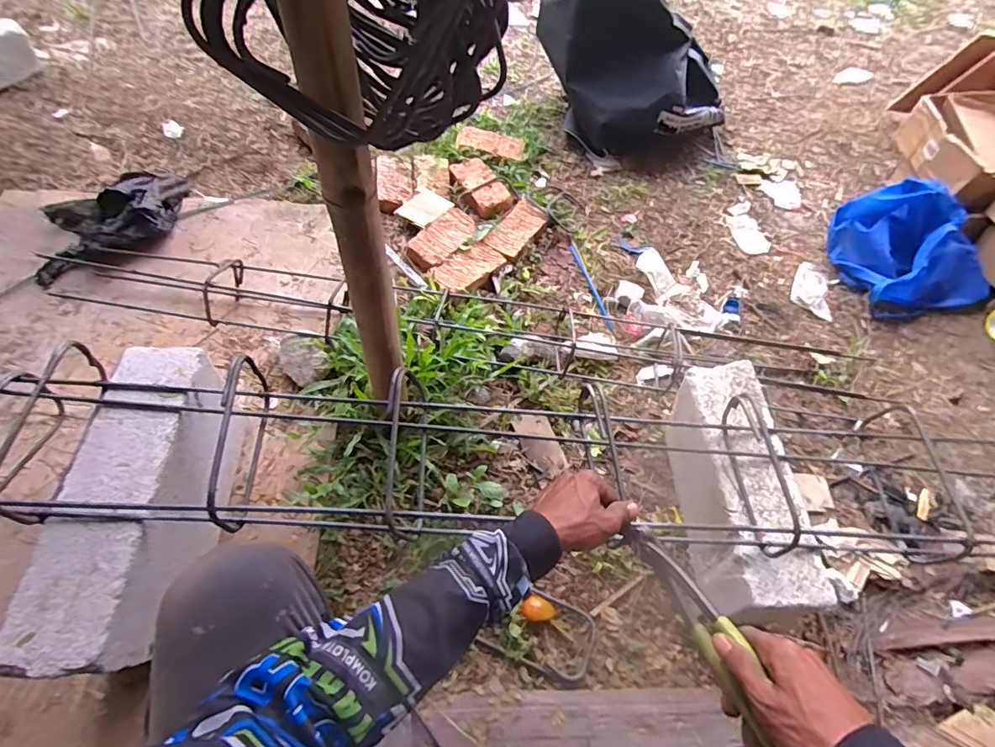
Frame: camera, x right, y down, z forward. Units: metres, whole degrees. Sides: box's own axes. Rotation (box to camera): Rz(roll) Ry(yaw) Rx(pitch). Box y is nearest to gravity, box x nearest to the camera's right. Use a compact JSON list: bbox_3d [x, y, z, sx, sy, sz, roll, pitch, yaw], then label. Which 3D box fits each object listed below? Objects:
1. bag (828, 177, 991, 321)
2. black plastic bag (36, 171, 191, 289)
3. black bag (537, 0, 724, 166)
[{"bbox_3d":[0.909,-0.281,1.055,0.256,0.155,0.261,-8,61,-6],"label":"bag"},{"bbox_3d":[-0.774,-0.313,0.971,0.289,0.079,0.210,-21,63,-16],"label":"black plastic bag"},{"bbox_3d":[0.320,-0.726,1.176,0.462,0.345,0.191,12,61,5],"label":"black bag"}]

